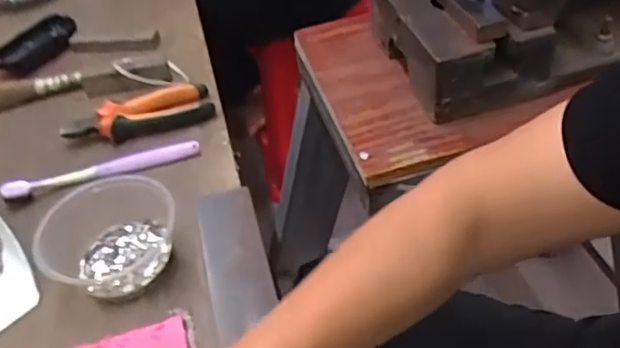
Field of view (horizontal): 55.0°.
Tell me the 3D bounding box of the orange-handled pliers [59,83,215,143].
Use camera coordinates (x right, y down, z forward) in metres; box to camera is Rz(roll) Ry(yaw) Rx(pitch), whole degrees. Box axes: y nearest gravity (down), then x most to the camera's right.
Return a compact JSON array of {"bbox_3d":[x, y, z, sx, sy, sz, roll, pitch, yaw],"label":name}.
[{"bbox_3d":[-0.180,-0.063,0.624,0.151,0.021,0.058,-14,43,-4],"label":"orange-handled pliers"}]

